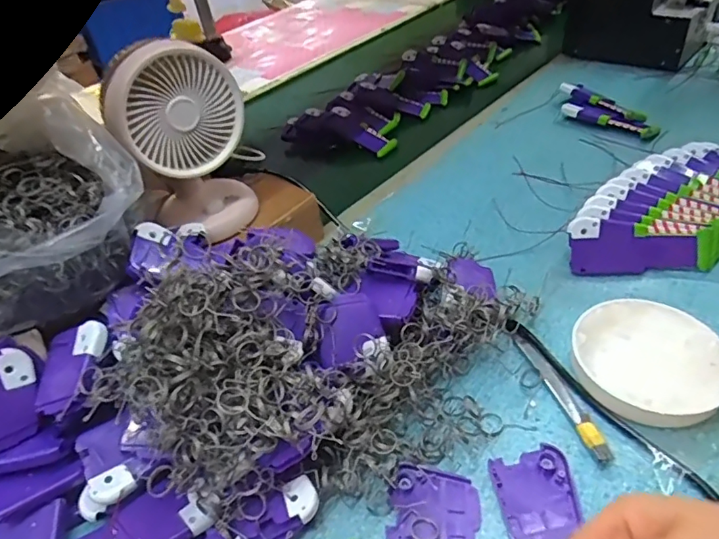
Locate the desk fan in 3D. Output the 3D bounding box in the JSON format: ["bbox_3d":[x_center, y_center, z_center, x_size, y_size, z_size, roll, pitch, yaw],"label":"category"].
[{"bbox_3d":[-0.156,-0.118,0.467,0.110,0.171,0.085,-18,41,-9],"label":"desk fan"}]

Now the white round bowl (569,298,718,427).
[{"bbox_3d":[0.221,0.070,0.390,0.104,0.026,0.105,-4,42,4],"label":"white round bowl"}]

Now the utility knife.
[{"bbox_3d":[0.155,0.092,0.391,0.014,0.013,0.123,-14,42,-7],"label":"utility knife"}]

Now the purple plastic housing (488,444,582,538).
[{"bbox_3d":[0.118,0.149,0.335,0.050,0.007,0.059,-9,42,-2],"label":"purple plastic housing"}]

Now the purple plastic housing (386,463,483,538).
[{"bbox_3d":[0.050,0.158,0.338,0.059,0.007,0.051,1,42,9],"label":"purple plastic housing"}]

